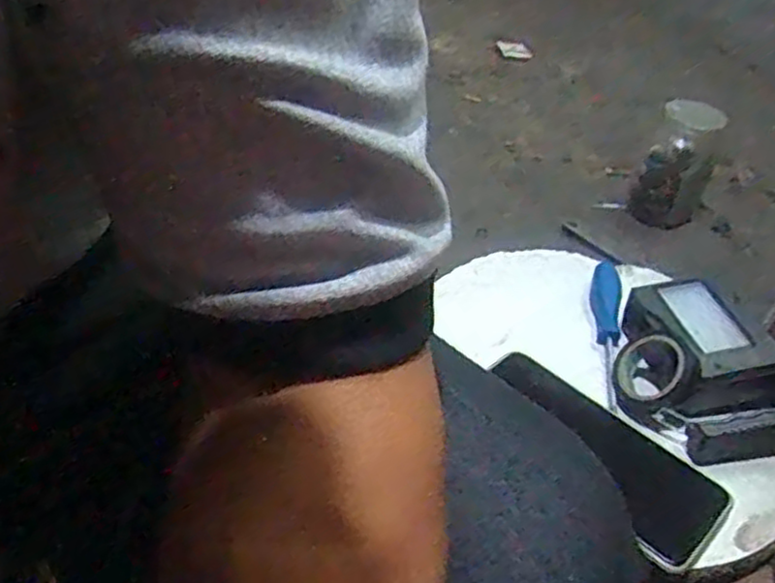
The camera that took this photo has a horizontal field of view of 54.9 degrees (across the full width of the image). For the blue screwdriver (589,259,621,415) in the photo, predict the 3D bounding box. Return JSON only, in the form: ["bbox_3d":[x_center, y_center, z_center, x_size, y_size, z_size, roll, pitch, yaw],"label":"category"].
[{"bbox_3d":[0.164,0.028,0.555,0.018,0.019,0.138,8,55,1],"label":"blue screwdriver"}]

